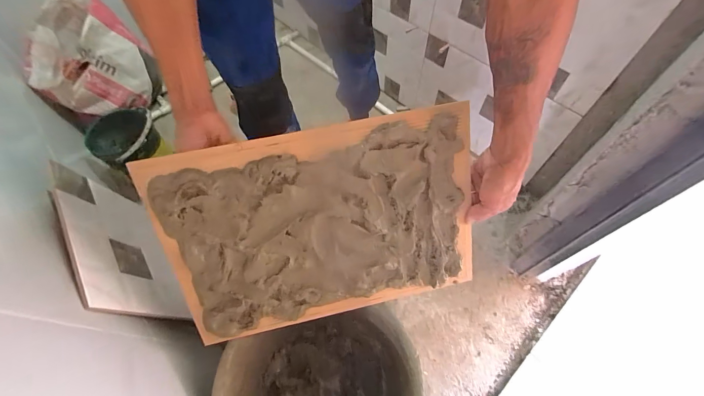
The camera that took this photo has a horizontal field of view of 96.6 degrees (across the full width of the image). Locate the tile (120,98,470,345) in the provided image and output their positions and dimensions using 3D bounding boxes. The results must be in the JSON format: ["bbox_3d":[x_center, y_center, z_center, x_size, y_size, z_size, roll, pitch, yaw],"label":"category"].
[{"bbox_3d":[-0.036,0.047,0.456,0.436,0.287,0.019,-12,21,-6],"label":"tile"}]

